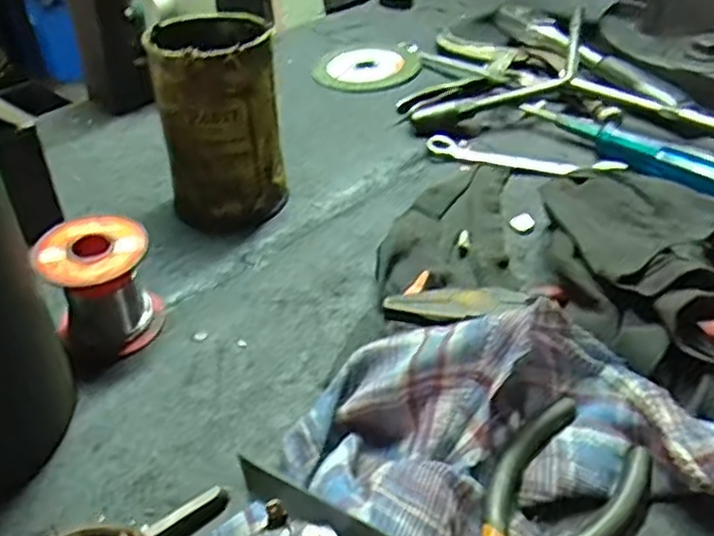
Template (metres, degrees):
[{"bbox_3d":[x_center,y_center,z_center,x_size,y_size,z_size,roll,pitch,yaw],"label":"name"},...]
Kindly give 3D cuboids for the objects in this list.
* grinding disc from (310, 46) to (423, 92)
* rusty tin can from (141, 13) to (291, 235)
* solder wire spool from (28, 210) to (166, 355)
[{"bbox_3d":[0.007,-0.186,0.653,0.087,0.006,0.087,-1,38,1],"label":"grinding disc"},{"bbox_3d":[-0.083,-0.091,0.444,0.071,0.116,0.074,-3,38,-1],"label":"rusty tin can"},{"bbox_3d":[-0.130,0.011,0.365,0.052,0.057,0.052,-19,41,-20],"label":"solder wire spool"}]

